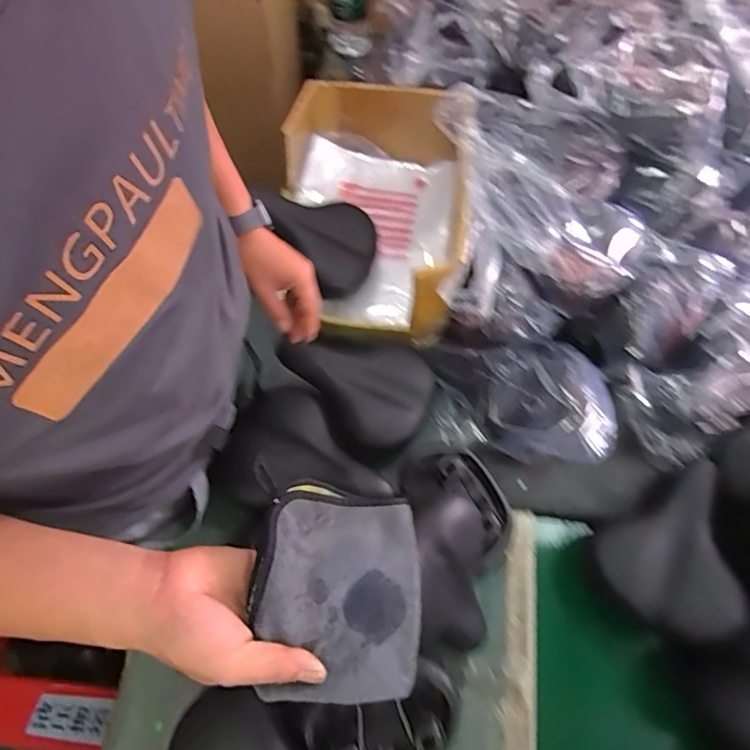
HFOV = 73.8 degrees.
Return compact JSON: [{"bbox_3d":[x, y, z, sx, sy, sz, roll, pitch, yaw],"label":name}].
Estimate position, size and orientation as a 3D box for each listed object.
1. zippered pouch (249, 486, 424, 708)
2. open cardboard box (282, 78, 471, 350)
[{"bbox_3d":[-0.027,0.164,0.390,0.132,0.025,0.152,12,58,-19],"label":"zippered pouch"},{"bbox_3d":[-0.007,-0.286,0.867,0.314,0.211,0.420,7,62,2],"label":"open cardboard box"}]

